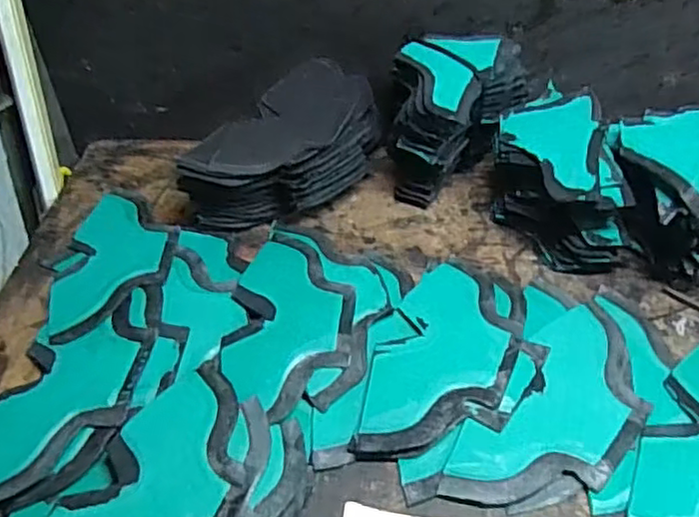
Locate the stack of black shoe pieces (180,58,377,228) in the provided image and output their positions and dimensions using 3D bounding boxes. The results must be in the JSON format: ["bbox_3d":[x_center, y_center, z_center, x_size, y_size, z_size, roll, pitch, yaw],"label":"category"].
[{"bbox_3d":[-0.048,-0.098,0.581,0.112,0.067,0.204,25,49,23],"label":"stack of black shoe pieces"}]

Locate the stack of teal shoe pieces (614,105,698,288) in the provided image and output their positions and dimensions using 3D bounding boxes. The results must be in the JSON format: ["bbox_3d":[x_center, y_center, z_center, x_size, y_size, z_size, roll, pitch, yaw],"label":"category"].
[{"bbox_3d":[0.258,-0.054,0.531,0.095,0.093,0.141,16,46,16],"label":"stack of teal shoe pieces"}]

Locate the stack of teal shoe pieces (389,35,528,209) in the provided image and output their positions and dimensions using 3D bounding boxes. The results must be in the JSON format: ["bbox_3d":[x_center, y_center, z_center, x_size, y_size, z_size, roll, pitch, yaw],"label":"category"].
[{"bbox_3d":[0.098,-0.127,0.588,0.116,0.113,0.139,6,44,6],"label":"stack of teal shoe pieces"}]

